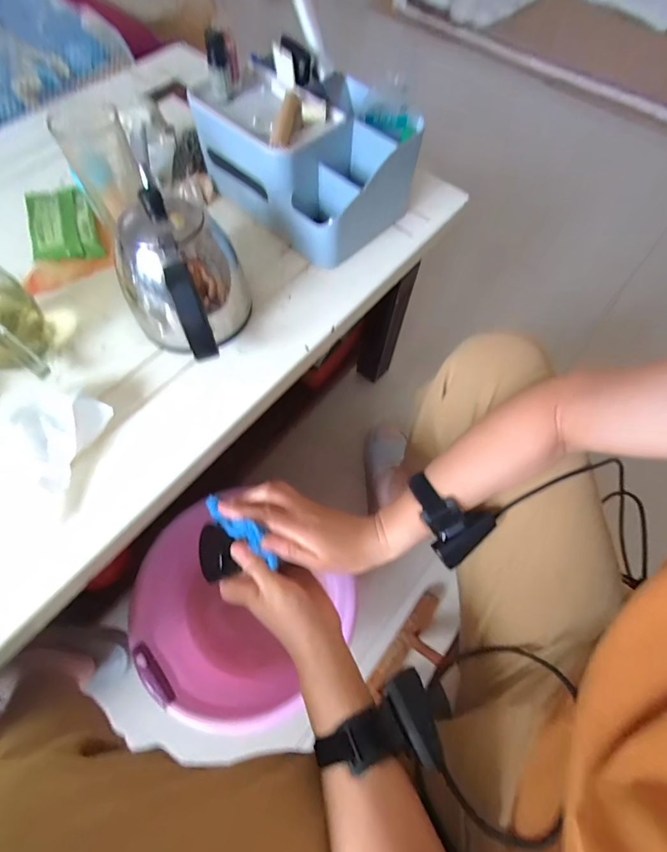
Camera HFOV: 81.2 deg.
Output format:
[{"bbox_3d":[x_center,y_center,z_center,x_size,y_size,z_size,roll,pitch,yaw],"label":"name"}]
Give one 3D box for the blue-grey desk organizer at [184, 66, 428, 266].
[{"bbox_3d":[-0.028,-0.343,0.499,0.216,0.114,0.175,41,71,15],"label":"blue-grey desk organizer"}]

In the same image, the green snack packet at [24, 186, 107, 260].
[{"bbox_3d":[-0.349,-0.263,0.504,0.079,0.018,0.116,-18,67,-10],"label":"green snack packet"}]

